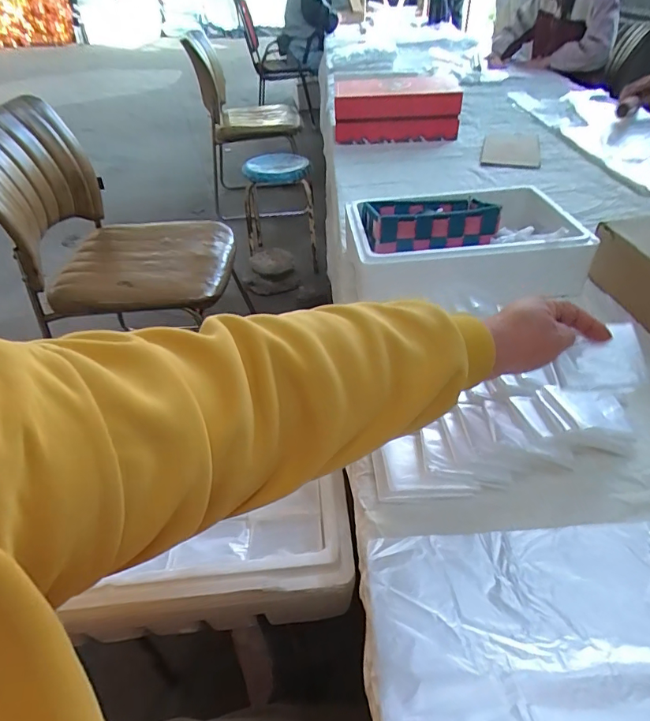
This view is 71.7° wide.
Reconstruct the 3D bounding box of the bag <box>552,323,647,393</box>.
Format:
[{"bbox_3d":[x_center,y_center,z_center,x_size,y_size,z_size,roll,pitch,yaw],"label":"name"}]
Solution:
[{"bbox_3d":[0.254,0.000,0.422,0.078,0.015,0.061,-6,64,8],"label":"bag"}]

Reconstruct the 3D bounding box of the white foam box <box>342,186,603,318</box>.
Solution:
[{"bbox_3d":[0.206,-0.177,0.688,0.340,0.113,0.213,-5,41,-3],"label":"white foam box"}]

